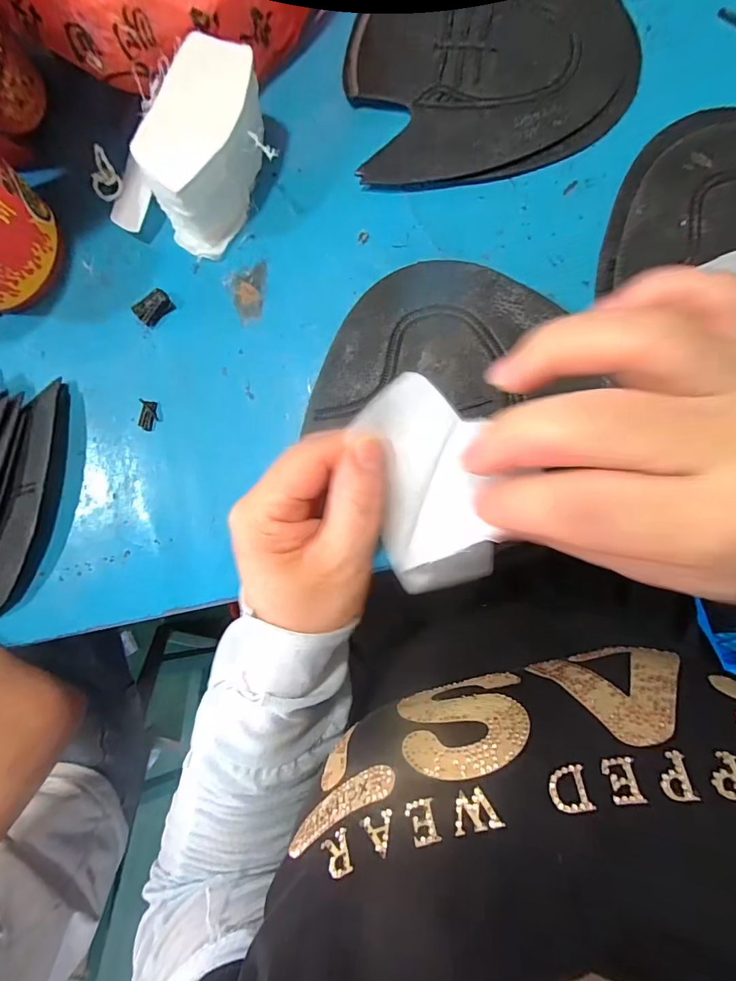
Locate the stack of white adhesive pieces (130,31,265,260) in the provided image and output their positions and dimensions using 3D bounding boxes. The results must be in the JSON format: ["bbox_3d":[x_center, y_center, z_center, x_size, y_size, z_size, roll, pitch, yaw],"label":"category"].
[{"bbox_3d":[-0.108,-0.229,0.301,0.058,0.061,0.110,38,92,8],"label":"stack of white adhesive pieces"}]

